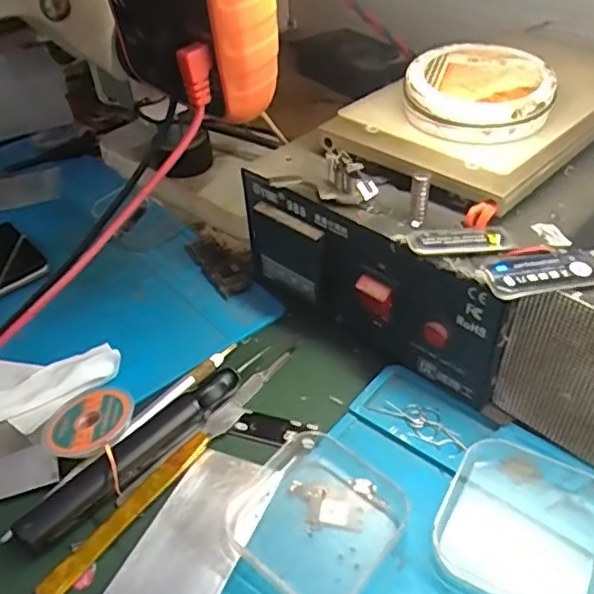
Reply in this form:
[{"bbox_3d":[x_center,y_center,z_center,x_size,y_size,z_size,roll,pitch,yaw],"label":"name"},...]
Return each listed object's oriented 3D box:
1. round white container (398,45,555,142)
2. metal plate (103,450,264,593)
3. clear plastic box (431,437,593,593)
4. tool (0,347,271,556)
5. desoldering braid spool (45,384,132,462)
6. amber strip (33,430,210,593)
[{"bbox_3d":[0.093,-0.106,0.310,0.071,0.017,0.069,-2,55,3],"label":"round white container"},{"bbox_3d":[-0.043,0.103,0.266,0.046,0.004,0.079,11,42,26],"label":"metal plate"},{"bbox_3d":[0.096,0.093,0.255,0.064,0.013,0.070,18,46,24],"label":"clear plastic box"},{"bbox_3d":[-0.070,0.069,0.296,0.019,0.018,0.141,31,53,34],"label":"tool"},{"bbox_3d":[-0.104,0.061,0.303,0.043,0.008,0.043,-3,41,3],"label":"desoldering braid spool"},{"bbox_3d":[-0.075,0.097,0.276,0.010,0.006,0.097,26,50,31],"label":"amber strip"}]

